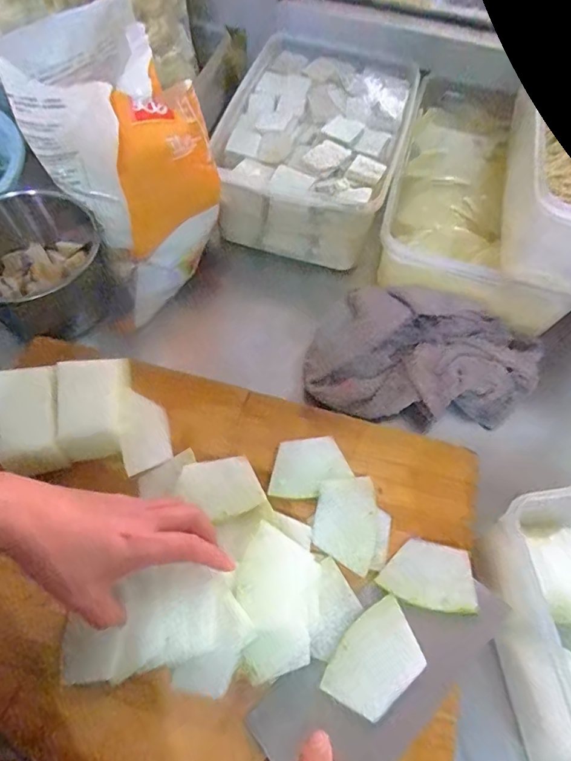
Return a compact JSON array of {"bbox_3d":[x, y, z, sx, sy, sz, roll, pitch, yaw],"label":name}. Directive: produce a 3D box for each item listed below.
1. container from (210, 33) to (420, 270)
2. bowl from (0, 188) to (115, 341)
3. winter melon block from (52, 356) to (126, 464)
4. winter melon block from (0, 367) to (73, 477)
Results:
[{"bbox_3d":[0.035,-0.274,0.573,0.192,0.095,0.266,14,63,5],"label":"container"},{"bbox_3d":[-0.251,-0.113,0.490,0.140,0.080,0.125,-19,65,-12],"label":"bowl"},{"bbox_3d":[-0.156,0.021,0.402,0.050,0.044,0.081,-5,63,-5],"label":"winter melon block"},{"bbox_3d":[-0.208,0.030,0.398,0.052,0.042,0.085,-14,64,-9],"label":"winter melon block"}]

